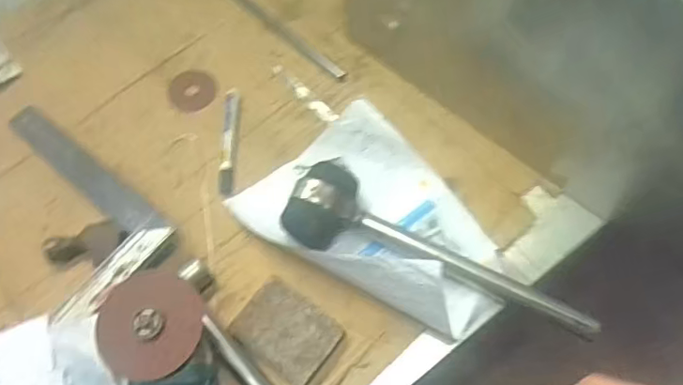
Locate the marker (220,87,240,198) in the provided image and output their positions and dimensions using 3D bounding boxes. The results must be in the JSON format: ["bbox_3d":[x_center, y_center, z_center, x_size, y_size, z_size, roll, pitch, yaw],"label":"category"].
[{"bbox_3d":[-0.137,-0.064,0.653,0.017,0.011,0.140,-2,67,4],"label":"marker"}]

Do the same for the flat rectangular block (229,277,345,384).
[{"bbox_3d":[-0.055,0.140,0.546,0.098,0.008,0.072,37,67,13],"label":"flat rectangular block"}]

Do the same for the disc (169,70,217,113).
[{"bbox_3d":[-0.195,-0.132,0.699,0.061,0.004,0.065,0,61,0],"label":"disc"}]

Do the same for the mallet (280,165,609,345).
[{"bbox_3d":[0.102,0.069,0.575,0.336,0.050,0.087,23,58,3],"label":"mallet"}]

